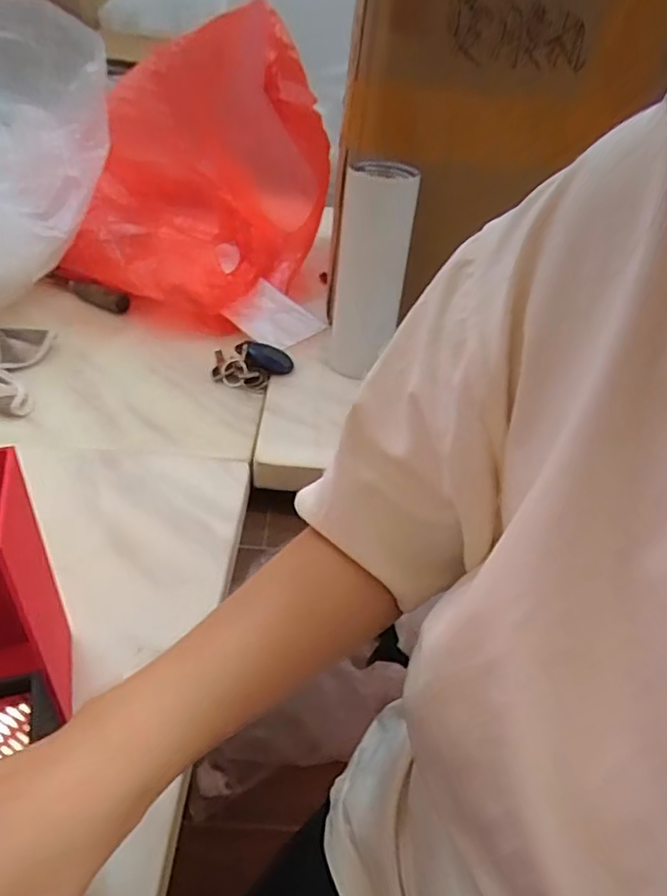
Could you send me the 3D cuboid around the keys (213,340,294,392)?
[{"bbox_3d":[-0.089,-0.095,0.656,0.085,0.022,0.072,5,39,-3],"label":"keys"}]

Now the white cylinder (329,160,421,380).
[{"bbox_3d":[0.041,-0.181,0.630,0.069,0.208,0.053,-16,44,-26],"label":"white cylinder"}]

